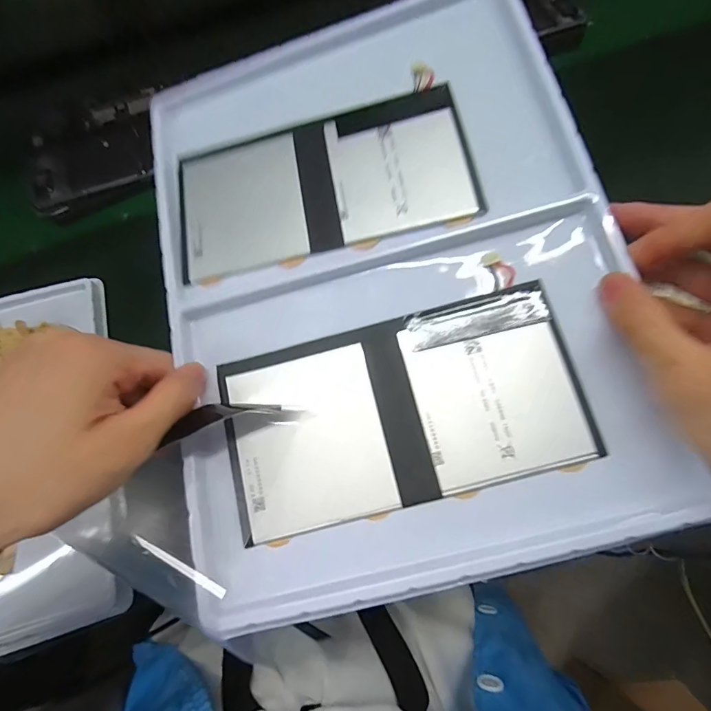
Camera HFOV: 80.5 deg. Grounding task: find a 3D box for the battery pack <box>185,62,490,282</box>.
[{"bbox_3d":[-0.022,-0.104,0.248,0.170,0.004,0.092,-12,73,6],"label":"battery pack"}]

